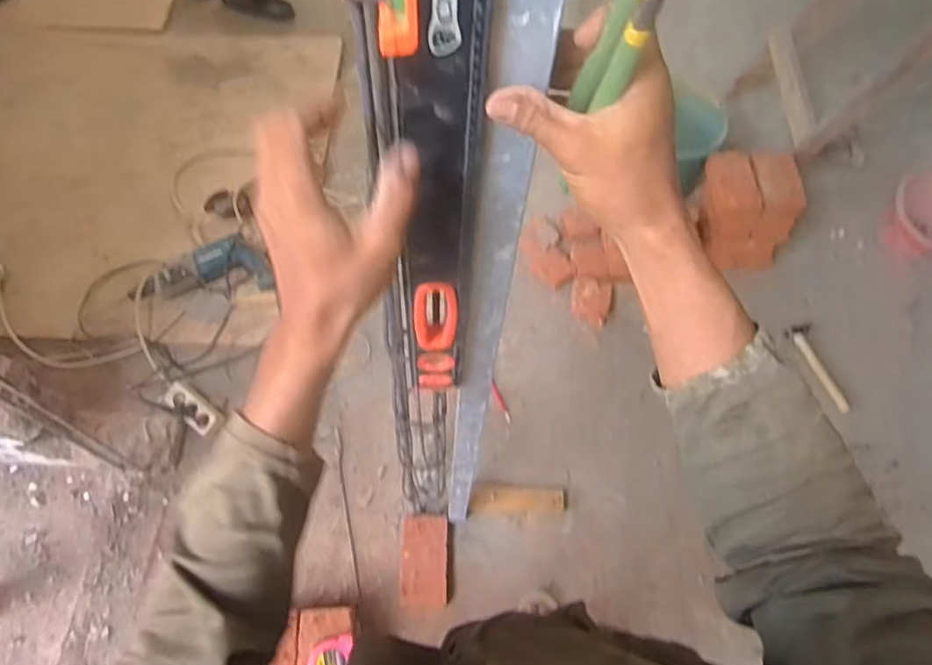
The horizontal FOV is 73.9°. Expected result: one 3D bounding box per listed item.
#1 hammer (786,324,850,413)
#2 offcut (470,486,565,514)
[{"bbox_3d":[0.978,0.089,1.698,0.048,0.048,0.263,-18,64,-12],"label":"hammer"},{"bbox_3d":[0.124,0.398,1.474,0.222,0.028,0.058,-1,62,-3],"label":"offcut"}]

